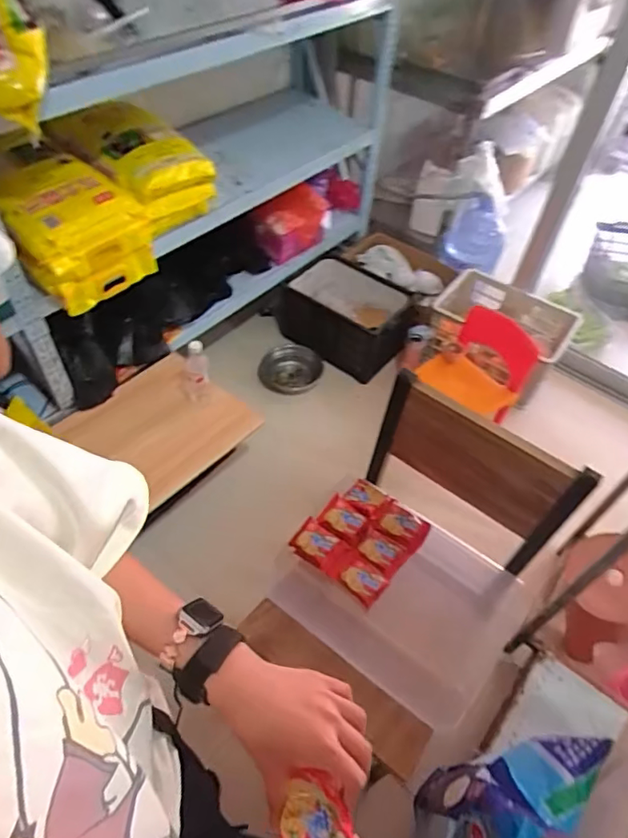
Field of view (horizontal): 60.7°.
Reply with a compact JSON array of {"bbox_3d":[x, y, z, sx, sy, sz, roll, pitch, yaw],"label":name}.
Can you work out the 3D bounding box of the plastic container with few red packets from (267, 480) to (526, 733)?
[{"bbox_3d":[0.155,0.326,0.993,0.393,0.164,0.281,26,53,16],"label":"plastic container with few red packets"}]

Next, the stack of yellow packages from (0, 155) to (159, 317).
[{"bbox_3d":[-0.563,-0.438,1.264,0.207,0.239,0.279,38,57,24],"label":"stack of yellow packages"}]

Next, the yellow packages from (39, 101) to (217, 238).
[{"bbox_3d":[-0.462,-0.640,1.392,0.339,0.214,0.256,27,54,17],"label":"yellow packages"}]

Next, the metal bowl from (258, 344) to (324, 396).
[{"bbox_3d":[-0.084,-0.178,1.947,0.226,0.075,0.188,5,50,-1],"label":"metal bowl"}]

